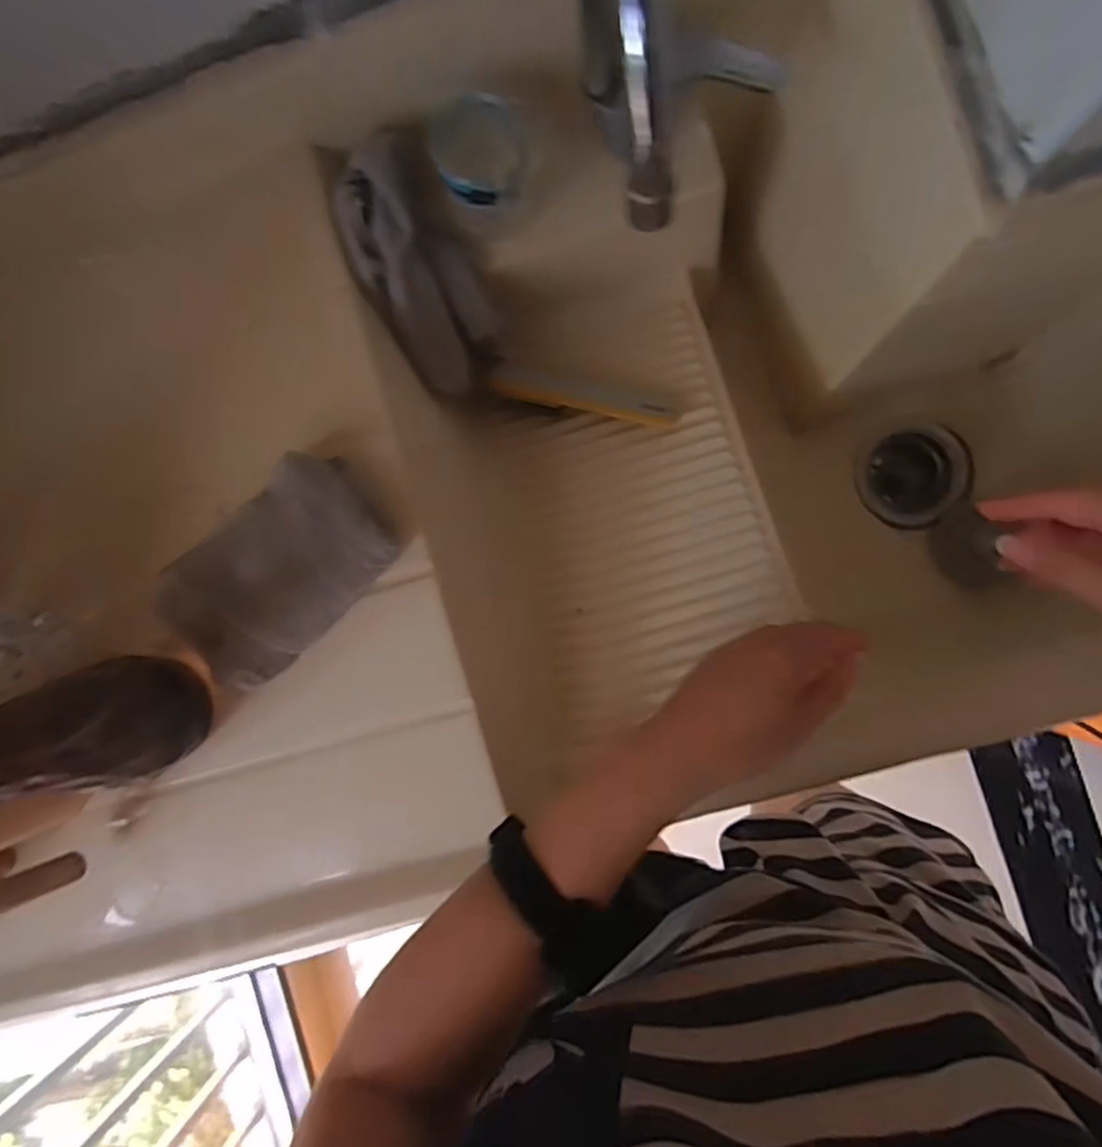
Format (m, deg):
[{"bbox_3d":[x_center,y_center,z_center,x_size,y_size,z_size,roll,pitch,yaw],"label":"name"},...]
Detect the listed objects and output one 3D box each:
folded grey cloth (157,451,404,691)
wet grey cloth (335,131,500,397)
[{"bbox_3d":[-0.186,-0.001,0.460,0.160,0.024,0.100,-40,86,4],"label":"folded grey cloth"},{"bbox_3d":[-0.097,-0.223,0.496,0.079,0.040,0.174,-25,122,5],"label":"wet grey cloth"}]

